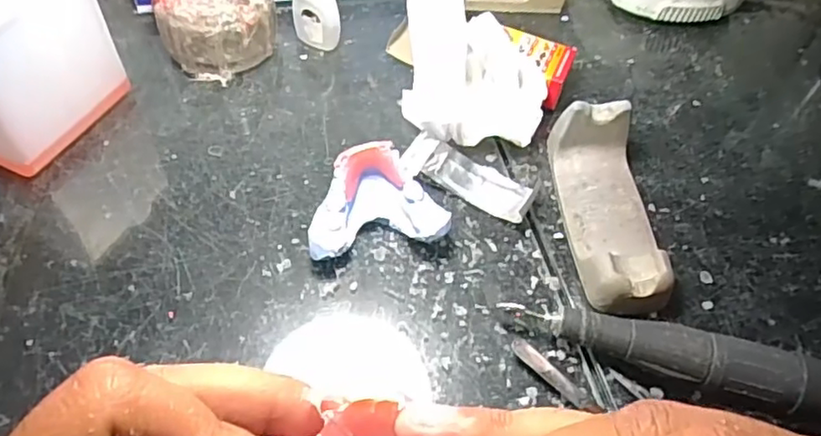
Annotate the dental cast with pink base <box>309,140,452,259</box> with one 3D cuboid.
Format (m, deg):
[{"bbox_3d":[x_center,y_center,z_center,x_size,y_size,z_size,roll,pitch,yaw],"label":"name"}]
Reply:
[{"bbox_3d":[-0.019,-0.006,0.344,0.071,0.042,0.052,-5,55,-8],"label":"dental cast with pink base"}]

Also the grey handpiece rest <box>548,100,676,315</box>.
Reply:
[{"bbox_3d":[0.114,-0.007,0.354,0.047,0.041,0.118,-2,54,-6],"label":"grey handpiece rest"}]

